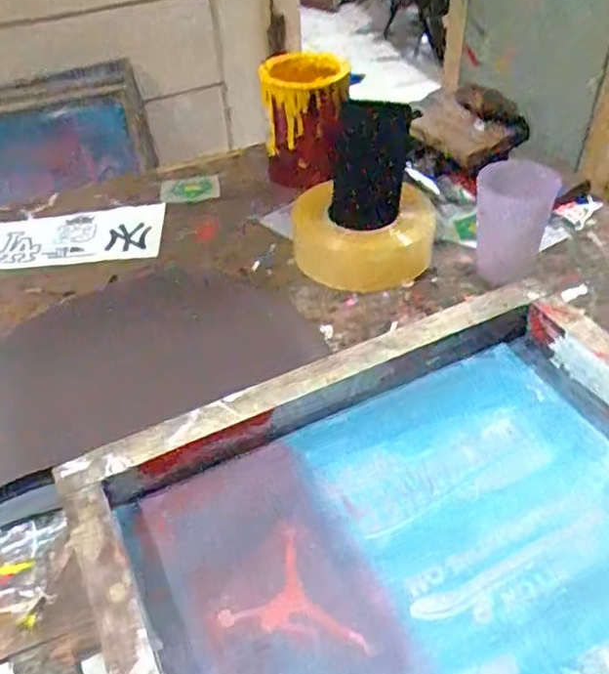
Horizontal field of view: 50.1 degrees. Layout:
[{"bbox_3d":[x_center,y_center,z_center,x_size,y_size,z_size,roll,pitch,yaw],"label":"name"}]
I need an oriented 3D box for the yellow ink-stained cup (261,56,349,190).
[{"bbox_3d":[0.002,-0.280,0.835,0.108,0.139,0.115,-3,42,0],"label":"yellow ink-stained cup"}]

